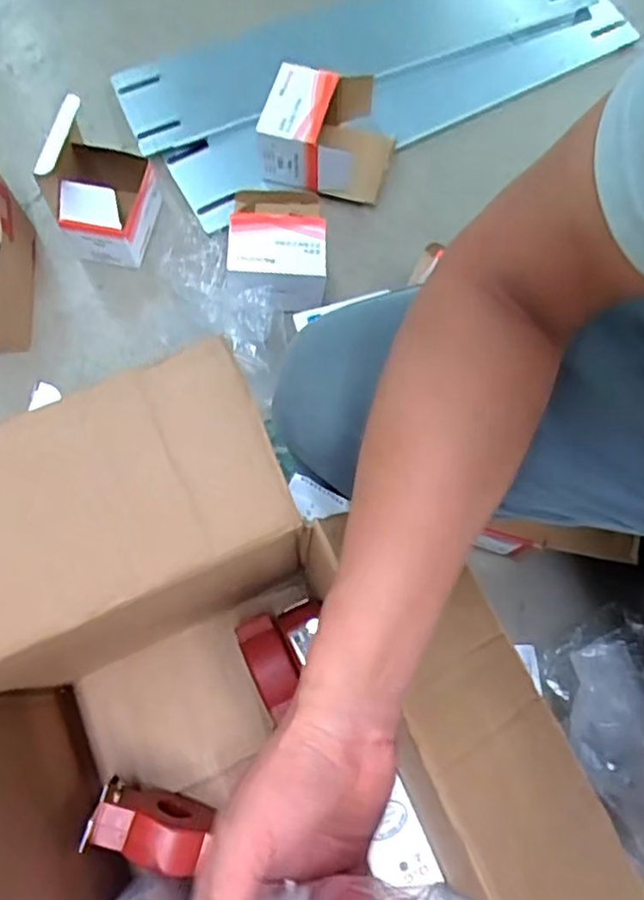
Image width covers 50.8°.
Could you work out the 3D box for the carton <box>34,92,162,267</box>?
[{"bbox_3d":[-0.251,-0.299,0.775,0.090,0.131,0.103,17,72,5],"label":"carton"}]

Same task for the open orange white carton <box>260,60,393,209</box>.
[{"bbox_3d":[0.006,-0.389,0.835,0.159,0.120,0.124,7,71,2],"label":"open orange white carton"}]

